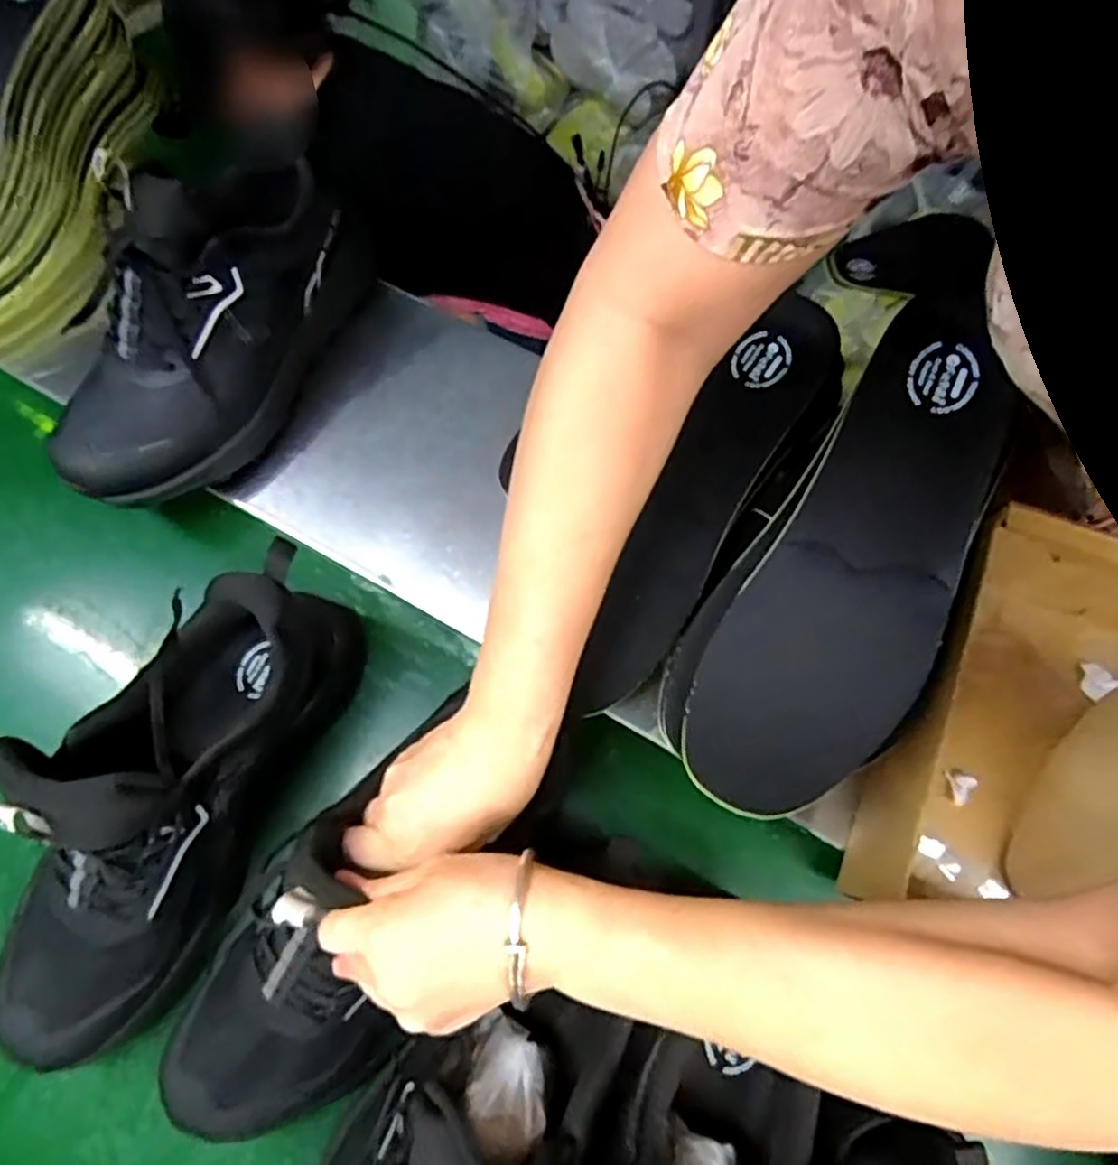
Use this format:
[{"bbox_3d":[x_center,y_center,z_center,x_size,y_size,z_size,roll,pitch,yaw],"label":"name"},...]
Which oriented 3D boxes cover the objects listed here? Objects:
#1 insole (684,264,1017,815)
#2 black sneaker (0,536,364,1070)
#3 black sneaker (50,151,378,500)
[{"bbox_3d":[0.168,-0.023,0.386,0.097,0.033,0.311,26,87,9],"label":"insole"},{"bbox_3d":[-0.251,0.130,0.444,0.102,0.173,0.324,23,72,8],"label":"black sneaker"},{"bbox_3d":[-0.263,-0.200,0.527,0.107,0.143,0.302,29,73,10],"label":"black sneaker"}]

